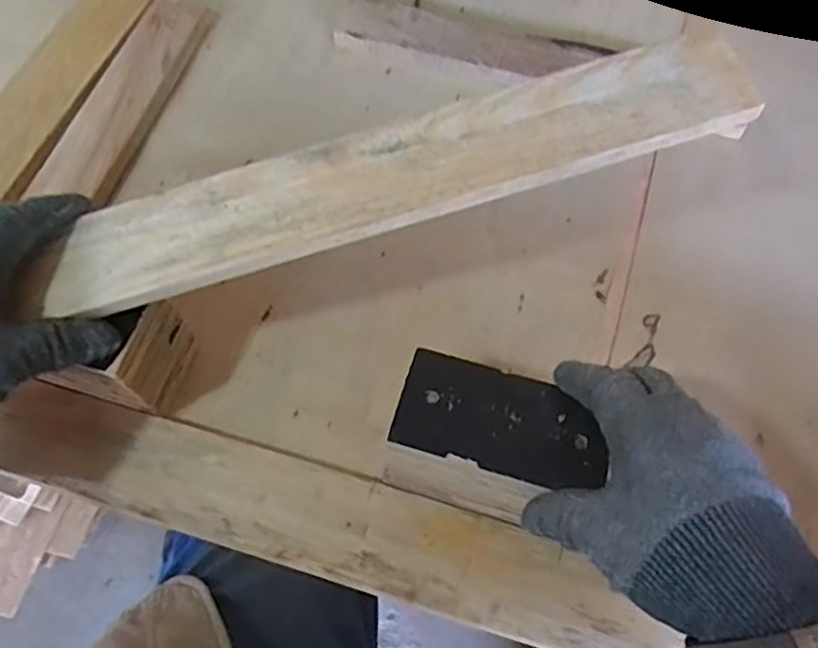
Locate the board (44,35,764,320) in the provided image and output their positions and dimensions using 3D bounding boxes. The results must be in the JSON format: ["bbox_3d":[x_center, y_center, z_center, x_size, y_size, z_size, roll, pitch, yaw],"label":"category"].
[{"bbox_3d":[-0.004,-0.083,0.373,0.386,0.015,0.065,-17,69,-1],"label":"board"}]

